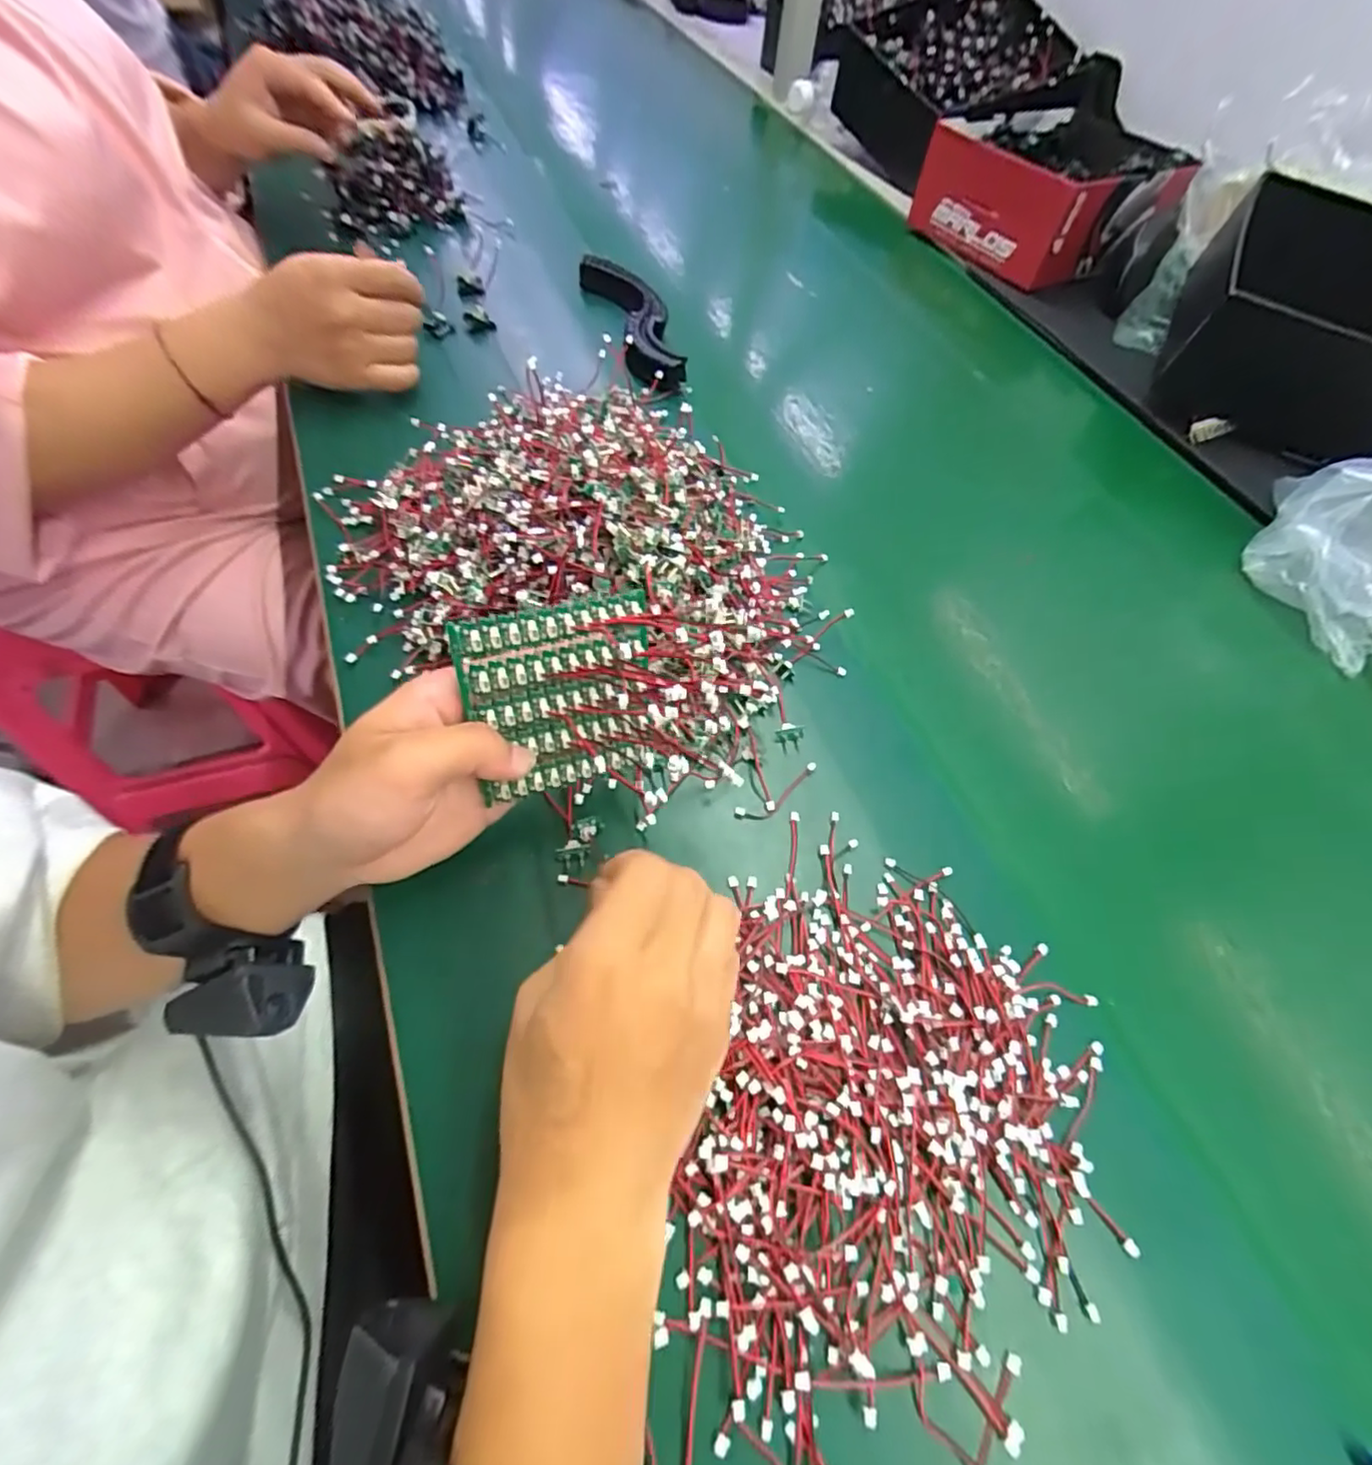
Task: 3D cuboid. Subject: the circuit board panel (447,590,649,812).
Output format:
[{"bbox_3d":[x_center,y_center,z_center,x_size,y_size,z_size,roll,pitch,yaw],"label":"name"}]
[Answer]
[{"bbox_3d":[-0.054,-0.013,0.280,0.079,0.084,0.008,-15,33,-24],"label":"circuit board panel"}]

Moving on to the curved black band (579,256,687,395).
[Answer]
[{"bbox_3d":[-0.042,-0.343,0.532,0.050,0.036,0.180,-13,60,-13],"label":"curved black band"}]

